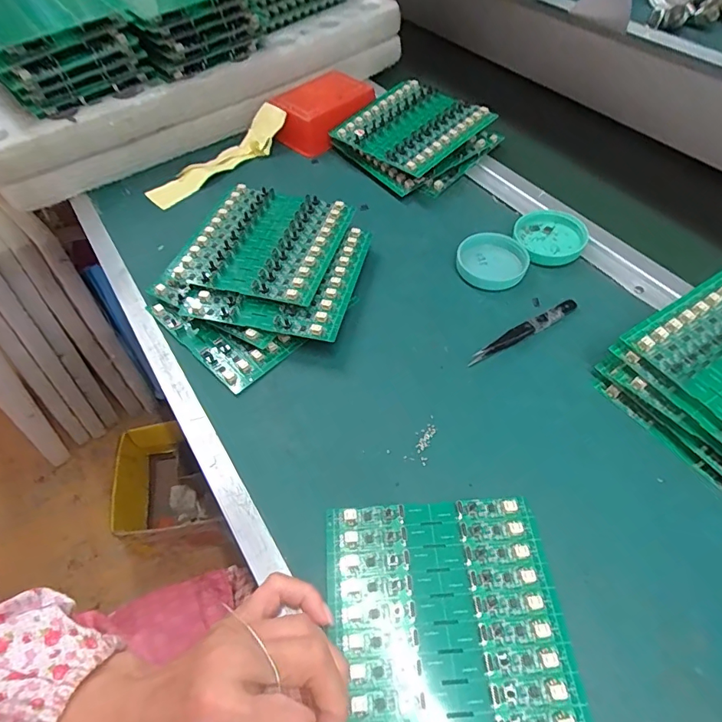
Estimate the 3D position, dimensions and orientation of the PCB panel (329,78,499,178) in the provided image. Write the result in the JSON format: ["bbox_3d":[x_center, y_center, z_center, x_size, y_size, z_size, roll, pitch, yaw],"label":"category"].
[{"bbox_3d":[0.058,-0.276,0.532,0.133,0.016,0.137,38,68,25],"label":"PCB panel"}]

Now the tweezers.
[{"bbox_3d":[0.138,-0.025,0.385,0.115,0.009,0.013,-29,58,-17],"label":"tweezers"}]

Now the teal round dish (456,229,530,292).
[{"bbox_3d":[0.124,-0.096,0.432,0.064,0.015,0.060,-1,54,2],"label":"teal round dish"}]

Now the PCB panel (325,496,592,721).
[{"bbox_3d":[0.049,0.151,0.263,0.132,0.004,0.138,-3,54,-2],"label":"PCB panel"}]

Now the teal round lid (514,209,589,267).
[{"bbox_3d":[0.185,-0.121,0.446,0.064,0.009,0.069,-1,54,2],"label":"teal round lid"}]

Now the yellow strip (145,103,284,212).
[{"bbox_3d":[-0.171,-0.244,0.542,0.045,0.032,0.186,38,64,26],"label":"yellow strip"}]

